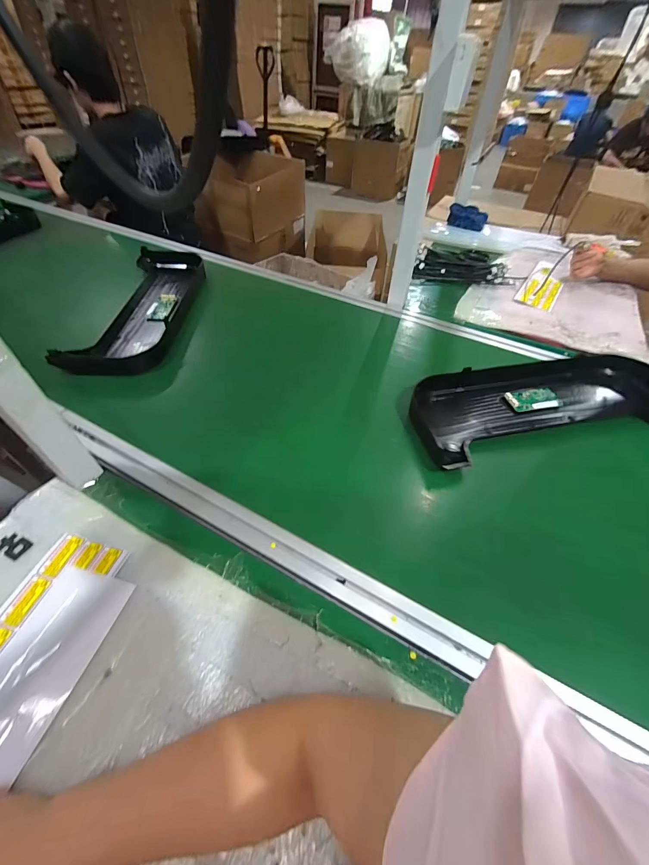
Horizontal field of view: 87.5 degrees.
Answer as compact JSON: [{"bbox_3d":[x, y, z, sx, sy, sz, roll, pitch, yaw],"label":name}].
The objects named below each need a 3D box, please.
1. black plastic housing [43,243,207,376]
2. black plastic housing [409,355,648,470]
[{"bbox_3d":[-0.412,-0.290,0.801,0.189,0.067,0.497,1,48,-1],"label":"black plastic housing"},{"bbox_3d":[0.390,-0.050,0.615,0.488,0.076,0.203,-9,49,-10],"label":"black plastic housing"}]

